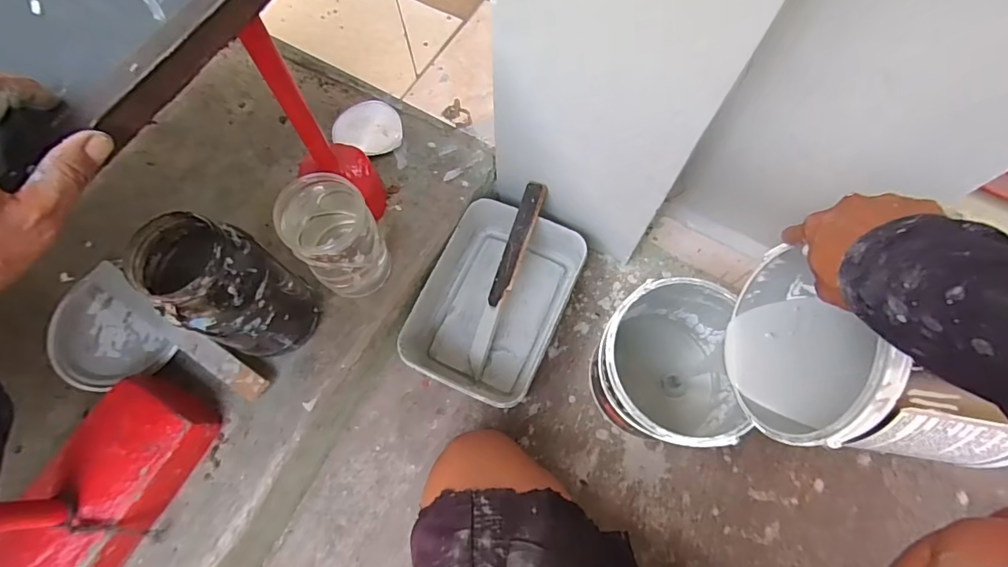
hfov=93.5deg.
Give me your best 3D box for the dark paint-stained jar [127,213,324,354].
[{"bbox_3d":[-0.303,0.012,0.537,0.120,0.204,0.108,14,71,5],"label":"dark paint-stained jar"}]

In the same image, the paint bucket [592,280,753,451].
[{"bbox_3d":[0.204,0.115,0.620,0.177,0.217,0.184,0,70,0],"label":"paint bucket"}]

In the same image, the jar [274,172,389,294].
[{"bbox_3d":[-0.202,-0.052,0.583,0.093,0.164,0.099,0,70,0],"label":"jar"}]

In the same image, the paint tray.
[{"bbox_3d":[-0.014,0.015,0.704,0.204,0.087,0.291,23,72,8],"label":"paint tray"}]

